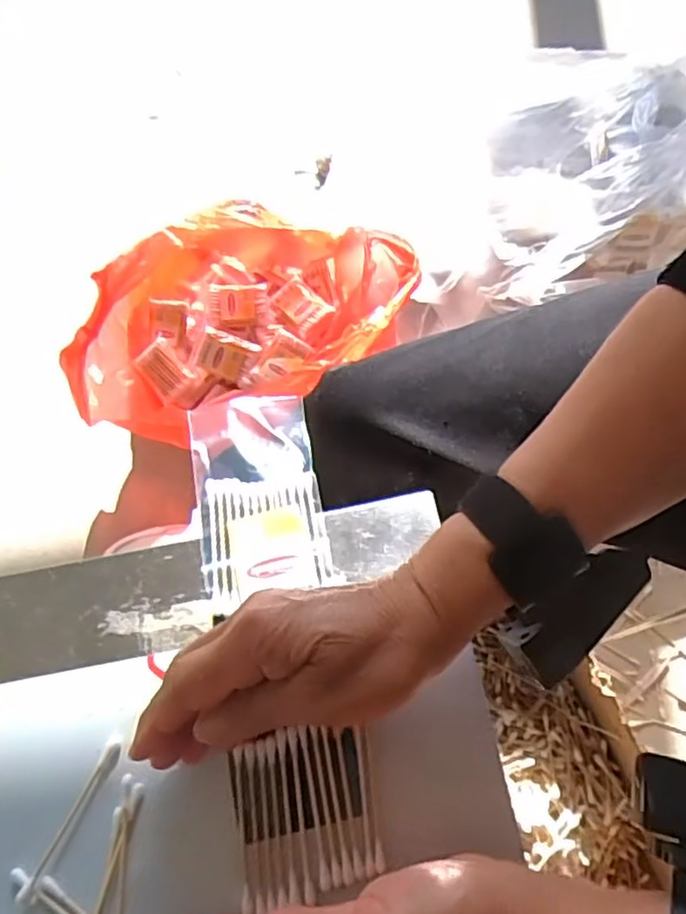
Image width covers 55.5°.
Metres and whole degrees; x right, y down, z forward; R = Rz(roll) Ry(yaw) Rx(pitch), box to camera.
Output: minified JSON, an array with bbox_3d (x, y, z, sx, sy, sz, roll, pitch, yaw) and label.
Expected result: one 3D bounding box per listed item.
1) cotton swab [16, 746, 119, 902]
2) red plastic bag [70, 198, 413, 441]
[{"bbox_3d":[-0.124,0.166,0.299,0.006,0.004,0.070,25,69,13],"label":"cotton swab"},{"bbox_3d":[-0.122,-0.177,0.804,0.400,0.168,0.289,-1,67,3],"label":"red plastic bag"}]

